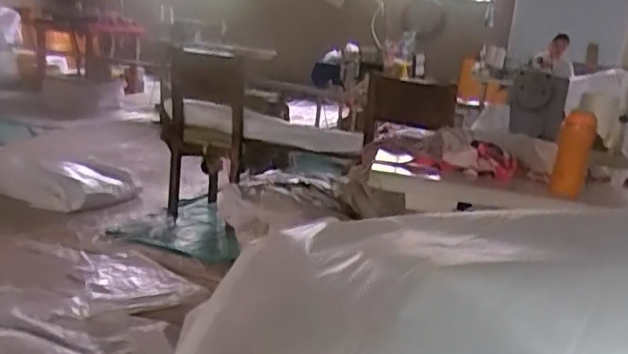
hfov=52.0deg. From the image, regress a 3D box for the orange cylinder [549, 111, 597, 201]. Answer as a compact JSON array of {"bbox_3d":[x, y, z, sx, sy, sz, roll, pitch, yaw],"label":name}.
[{"bbox_3d":[0.550,-0.045,1.368,0.069,0.175,0.068,12,13,21],"label":"orange cylinder"}]

